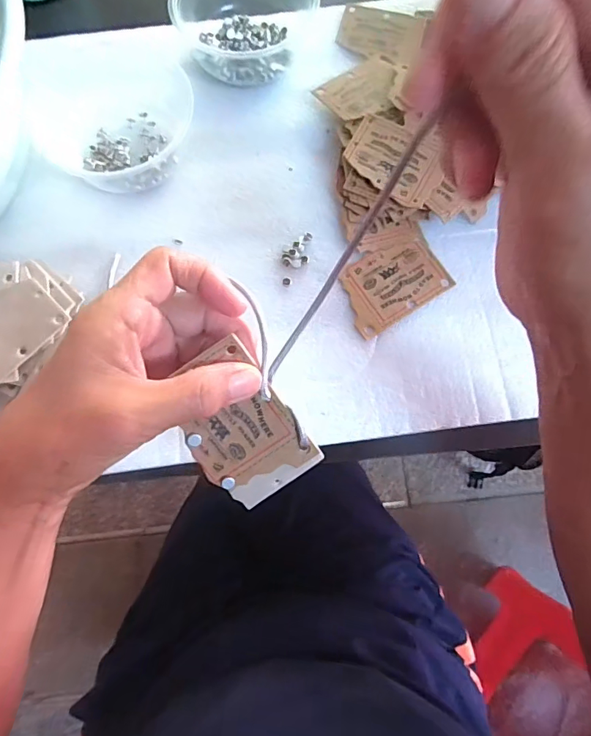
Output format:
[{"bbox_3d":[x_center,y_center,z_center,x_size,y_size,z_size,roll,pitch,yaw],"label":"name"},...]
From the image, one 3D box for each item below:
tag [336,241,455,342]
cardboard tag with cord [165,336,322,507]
[{"bbox_3d":[0.070,-0.063,0.330,0.077,0.004,0.053,-32,79,-7],"label":"tag"},{"bbox_3d":[-0.029,0.032,0.235,0.054,0.004,0.084,-33,109,2],"label":"cardboard tag with cord"}]

